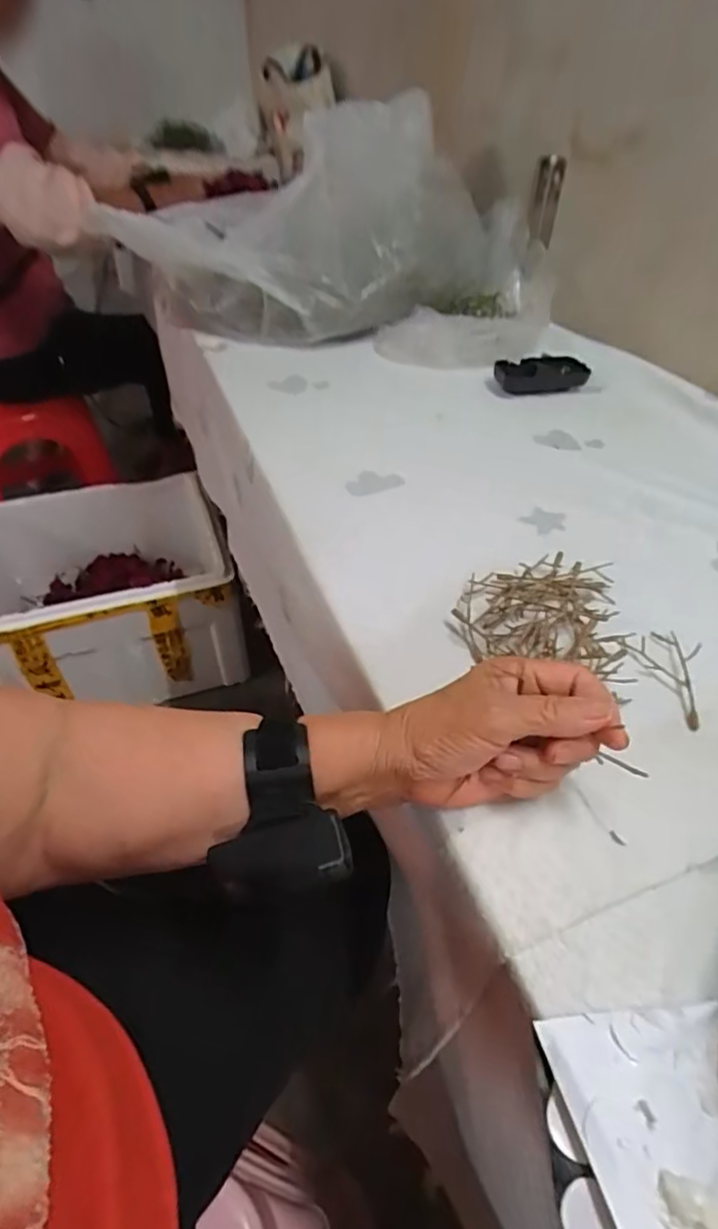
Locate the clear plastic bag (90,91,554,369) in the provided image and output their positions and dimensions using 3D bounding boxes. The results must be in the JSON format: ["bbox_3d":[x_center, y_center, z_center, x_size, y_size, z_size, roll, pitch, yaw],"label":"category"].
[{"bbox_3d":[-0.024,-0.477,0.787,0.524,0.223,0.240,12,46,12],"label":"clear plastic bag"}]

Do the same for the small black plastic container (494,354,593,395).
[{"bbox_3d":[0.212,-0.284,0.728,0.110,0.037,0.034,-10,46,-10],"label":"small black plastic container"}]

